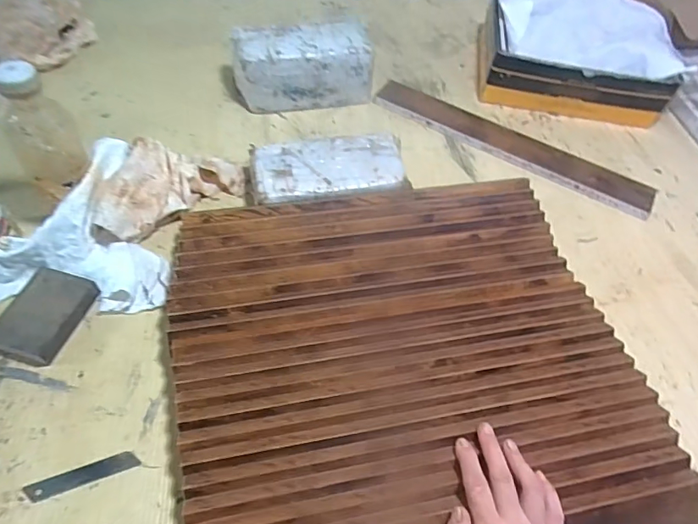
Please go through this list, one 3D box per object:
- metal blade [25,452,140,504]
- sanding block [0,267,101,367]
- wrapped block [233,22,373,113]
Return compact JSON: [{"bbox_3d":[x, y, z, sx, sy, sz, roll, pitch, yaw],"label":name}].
[{"bbox_3d":[-0.251,0.202,0.448,0.097,0.004,0.018,-15,58,-15],"label":"metal blade"},{"bbox_3d":[-0.341,0.059,0.530,0.072,0.029,0.100,16,55,6],"label":"sanding block"},{"bbox_3d":[-0.074,-0.316,0.776,0.223,0.102,0.095,-7,56,-10],"label":"wrapped block"}]

